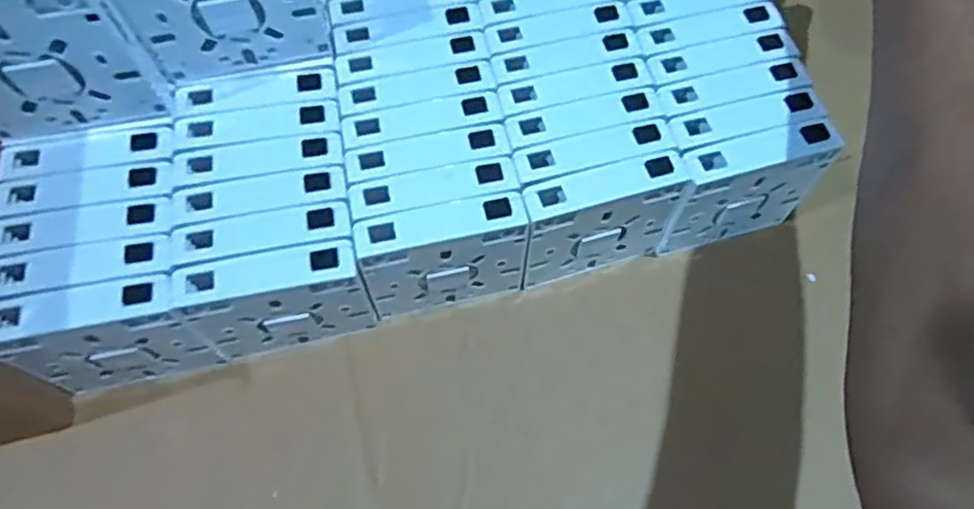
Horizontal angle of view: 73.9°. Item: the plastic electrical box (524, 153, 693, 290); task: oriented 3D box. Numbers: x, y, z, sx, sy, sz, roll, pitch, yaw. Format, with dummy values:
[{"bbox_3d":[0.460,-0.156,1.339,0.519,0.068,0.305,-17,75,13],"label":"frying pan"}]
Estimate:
[{"bbox_3d":[0.062,-0.015,0.366,0.086,0.089,0.019,-13,62,-8],"label":"plastic electrical box"}]

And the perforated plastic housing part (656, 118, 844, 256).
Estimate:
[{"bbox_3d":[0.144,-0.034,0.374,0.087,0.091,0.019,-13,62,-8],"label":"perforated plastic housing part"}]

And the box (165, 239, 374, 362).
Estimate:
[{"bbox_3d":[-0.106,0.029,0.343,0.086,0.089,0.018,-9,62,-6],"label":"box"}]

